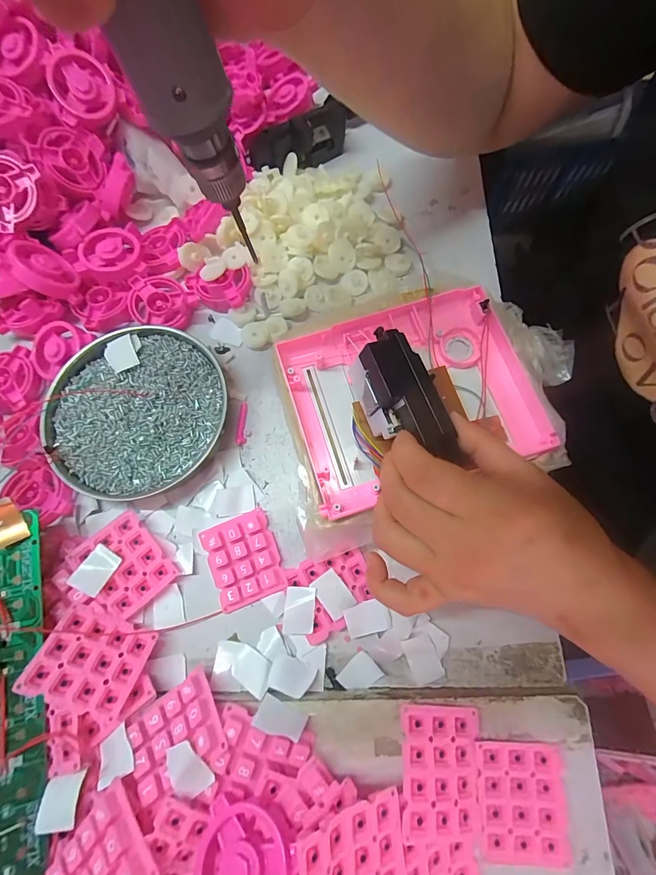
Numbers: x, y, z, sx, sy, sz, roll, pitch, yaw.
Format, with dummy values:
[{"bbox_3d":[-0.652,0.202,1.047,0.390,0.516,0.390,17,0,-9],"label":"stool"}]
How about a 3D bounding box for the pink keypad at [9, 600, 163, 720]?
[{"bbox_3d":[-0.146,0.138,0.233,0.059,0.004,0.050,27,48,-7],"label":"pink keypad"}]

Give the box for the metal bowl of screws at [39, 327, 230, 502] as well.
[{"bbox_3d":[-0.146,-0.021,0.286,0.129,0.023,0.131,-1,75,0],"label":"metal bowl of screws"}]

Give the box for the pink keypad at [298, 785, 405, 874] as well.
[{"bbox_3d":[0.013,0.211,0.184,0.058,0.005,0.049,5,76,-30],"label":"pink keypad"}]

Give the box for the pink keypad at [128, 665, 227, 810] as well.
[{"bbox_3d":[-0.091,0.175,0.224,0.052,0.011,0.051,-28,51,-4],"label":"pink keypad"}]

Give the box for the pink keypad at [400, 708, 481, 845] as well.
[{"bbox_3d":[0.066,0.190,0.213,0.049,0.006,0.062,12,65,-14],"label":"pink keypad"}]

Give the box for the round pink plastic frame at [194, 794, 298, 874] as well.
[{"bbox_3d":[-0.043,0.215,0.183,0.050,0.018,0.053,5,61,22],"label":"round pink plastic frame"}]

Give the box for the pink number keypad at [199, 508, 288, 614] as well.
[{"bbox_3d":[-0.061,0.086,0.265,0.048,0.005,0.059,-22,76,-6],"label":"pink number keypad"}]

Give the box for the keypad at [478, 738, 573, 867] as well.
[{"bbox_3d":[0.112,0.211,0.217,0.050,0.007,0.057,4,75,1],"label":"keypad"}]

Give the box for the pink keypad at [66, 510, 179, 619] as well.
[{"bbox_3d":[-0.142,0.087,0.260,0.046,0.012,0.059,-41,78,-10],"label":"pink keypad"}]

